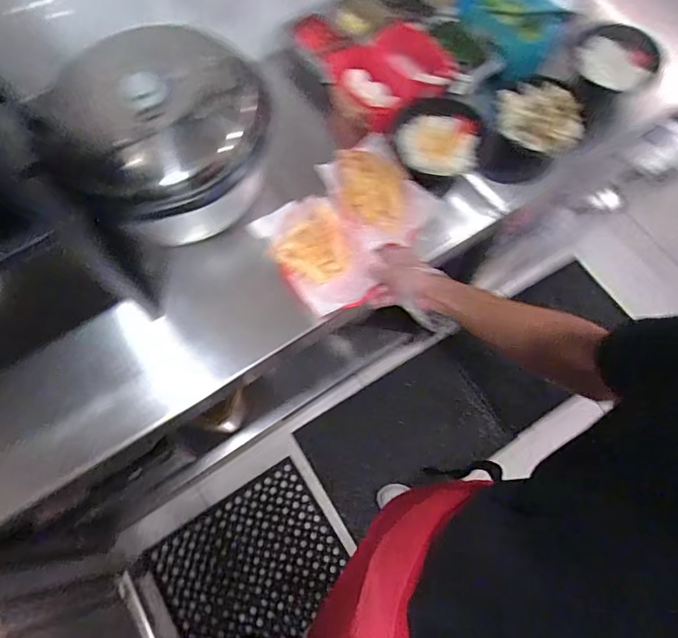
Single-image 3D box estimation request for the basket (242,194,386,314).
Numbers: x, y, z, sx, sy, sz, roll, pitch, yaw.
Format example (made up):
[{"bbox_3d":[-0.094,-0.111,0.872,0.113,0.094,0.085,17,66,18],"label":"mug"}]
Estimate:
[{"bbox_3d":[-0.025,-0.119,0.832,0.166,0.047,0.215,-31,71,-12],"label":"basket"}]

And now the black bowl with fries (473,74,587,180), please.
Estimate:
[{"bbox_3d":[0.366,-0.353,0.910,0.167,0.060,0.212,19,69,8],"label":"black bowl with fries"}]

